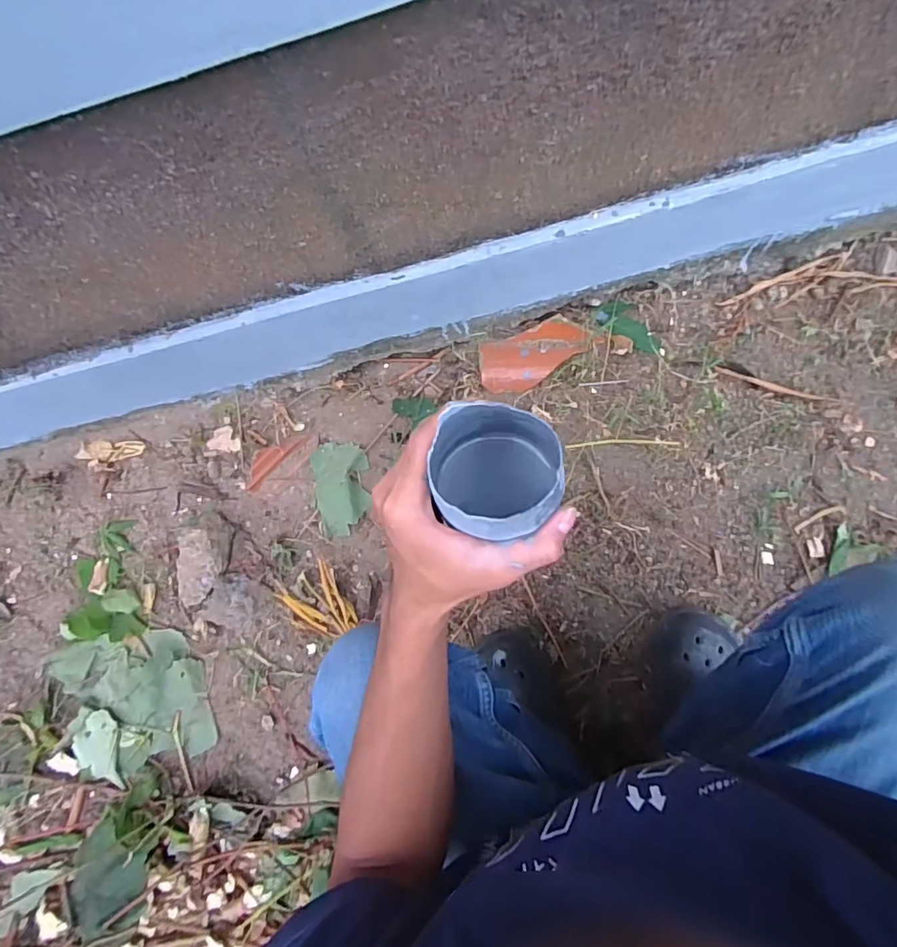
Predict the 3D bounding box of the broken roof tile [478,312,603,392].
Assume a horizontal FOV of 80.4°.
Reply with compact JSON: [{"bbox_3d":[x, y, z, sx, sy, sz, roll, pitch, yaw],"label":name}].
[{"bbox_3d":[0.134,-0.178,0.789,0.178,0.018,0.080,-20,76,4],"label":"broken roof tile"}]

